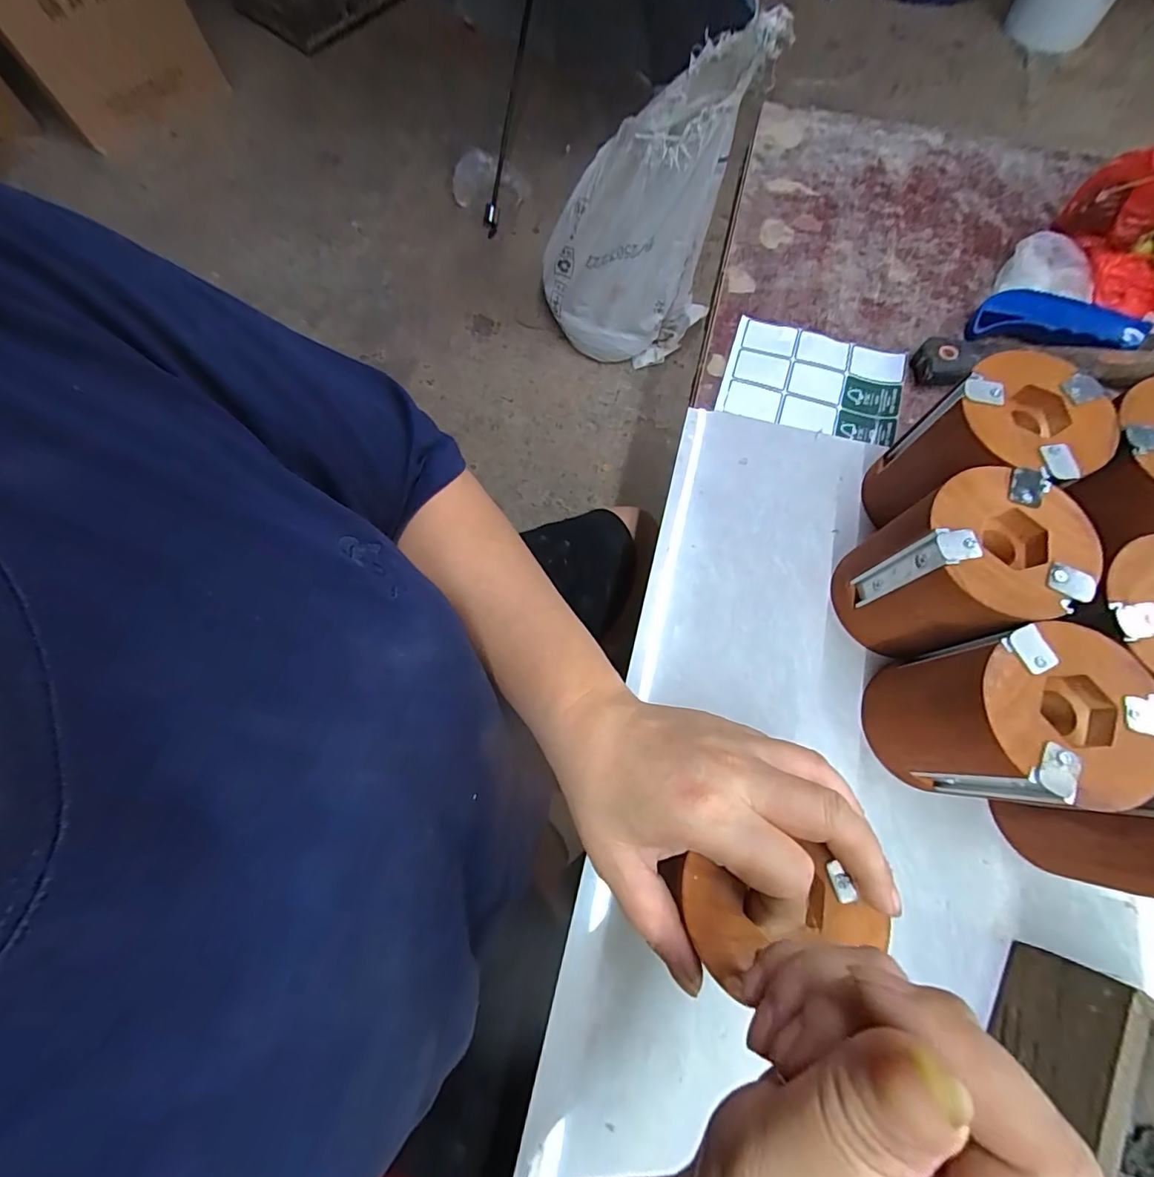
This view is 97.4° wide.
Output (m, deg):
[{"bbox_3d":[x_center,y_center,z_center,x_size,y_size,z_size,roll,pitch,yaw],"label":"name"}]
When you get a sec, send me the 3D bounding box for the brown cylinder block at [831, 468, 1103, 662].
[{"bbox_3d":[0.209,-0.007,0.288,0.087,0.099,0.076,-18,72,-5],"label":"brown cylinder block"}]

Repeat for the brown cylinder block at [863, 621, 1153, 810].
[{"bbox_3d":[0.215,0.068,0.267,0.084,0.102,0.072,-11,72,-2],"label":"brown cylinder block"}]

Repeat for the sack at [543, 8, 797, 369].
[{"bbox_3d":[0.109,-0.726,1.031,0.401,0.545,0.200,10,72,5],"label":"sack"}]

